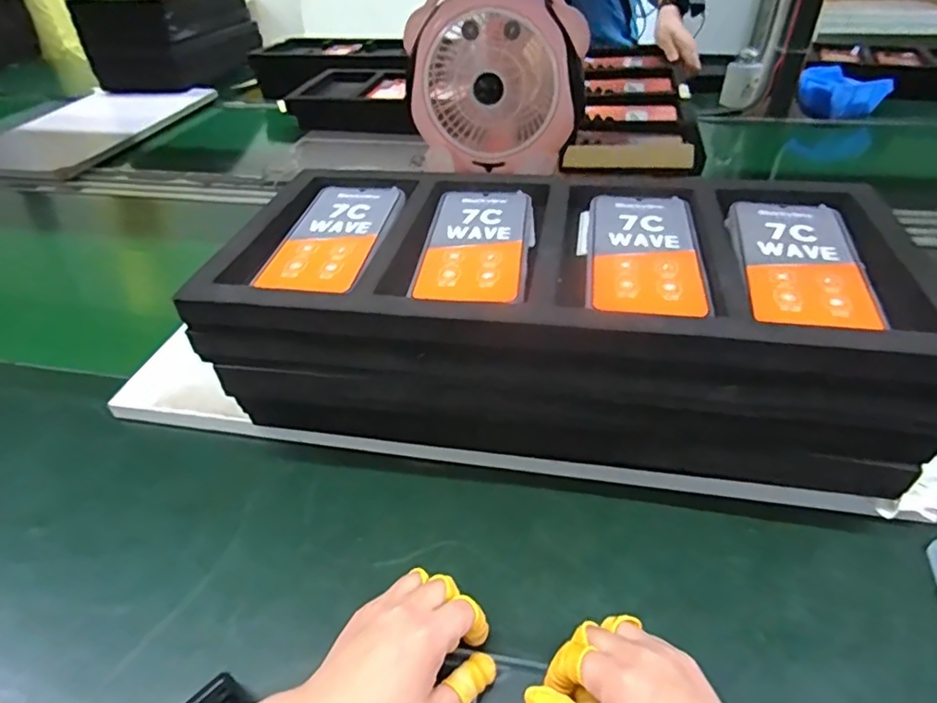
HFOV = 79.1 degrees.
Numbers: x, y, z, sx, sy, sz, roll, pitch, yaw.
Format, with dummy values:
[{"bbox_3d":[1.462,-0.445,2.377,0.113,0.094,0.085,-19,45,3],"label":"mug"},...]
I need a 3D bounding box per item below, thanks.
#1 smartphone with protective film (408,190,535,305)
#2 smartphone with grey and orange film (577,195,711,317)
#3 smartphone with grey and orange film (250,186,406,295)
[{"bbox_3d":[0.007,-0.085,0.430,0.078,0.009,0.163,3,40,7],"label":"smartphone with protective film"},{"bbox_3d":[0.122,-0.071,0.413,0.080,0.015,0.162,5,40,9],"label":"smartphone with grey and orange film"},{"bbox_3d":[-0.105,-0.093,0.444,0.078,0.013,0.173,5,40,9],"label":"smartphone with grey and orange film"}]

